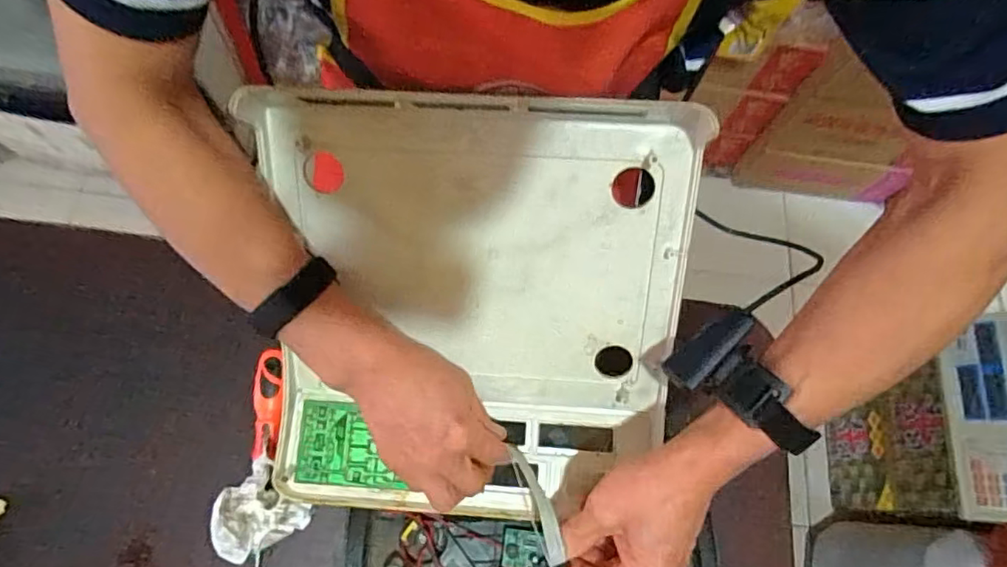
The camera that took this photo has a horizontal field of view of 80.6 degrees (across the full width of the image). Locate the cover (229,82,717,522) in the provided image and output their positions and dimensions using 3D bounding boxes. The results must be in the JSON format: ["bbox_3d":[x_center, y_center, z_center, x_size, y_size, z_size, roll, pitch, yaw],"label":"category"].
[{"bbox_3d":[-0.028,0.025,0.473,0.322,0.051,0.335,4,111,4],"label":"cover"}]

